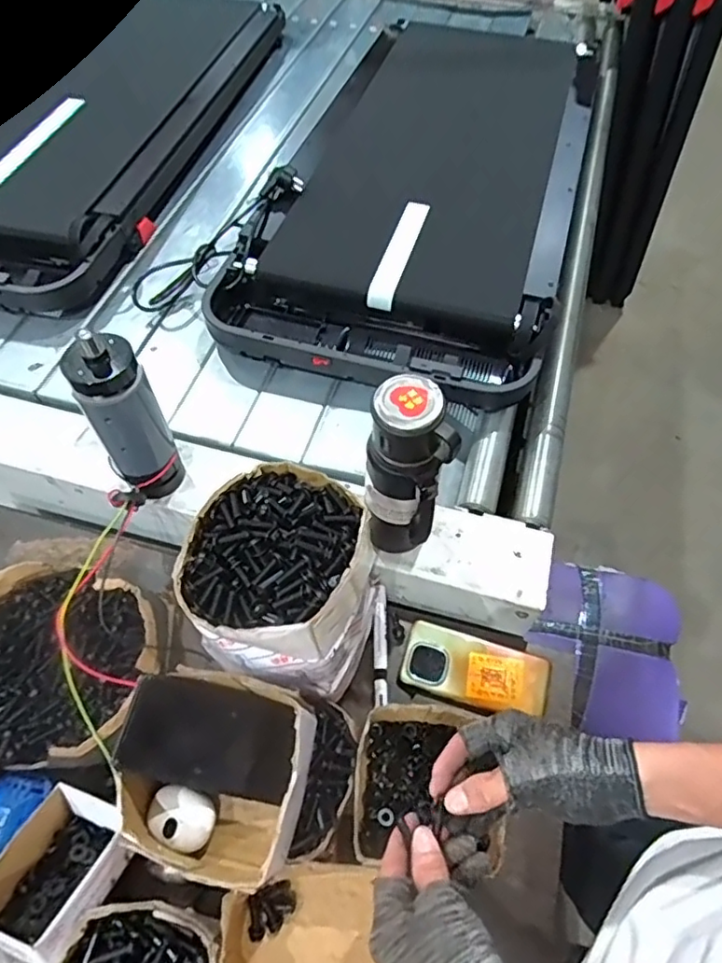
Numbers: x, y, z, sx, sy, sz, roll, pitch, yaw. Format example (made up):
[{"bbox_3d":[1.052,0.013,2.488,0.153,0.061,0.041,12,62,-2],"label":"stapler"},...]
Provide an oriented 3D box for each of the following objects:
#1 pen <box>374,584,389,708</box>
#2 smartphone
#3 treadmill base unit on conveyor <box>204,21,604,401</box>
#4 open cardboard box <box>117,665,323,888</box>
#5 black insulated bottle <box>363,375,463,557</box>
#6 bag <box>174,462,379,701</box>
[{"bbox_3d":[0.023,0.190,0.686,0.016,0.010,0.137,0,58,0],"label":"pen"},{"bbox_3d":[0.133,0.218,0.677,0.163,0.012,0.079,15,59,9],"label":"smartphone"},{"bbox_3d":[0.133,-0.544,1.028,0.486,0.102,0.969,16,59,9],"label":"treadmill base unit on conveyor"},{"bbox_3d":[-0.126,0.254,0.513,0.155,0.088,0.152,10,58,6],"label":"open cardboard box"},{"bbox_3d":[0.046,-0.003,0.594,0.079,0.223,0.067,5,58,3],"label":"black insulated bottle"},{"bbox_3d":[-0.070,0.096,0.559,0.157,0.173,0.166,1,58,0],"label":"bag"}]

